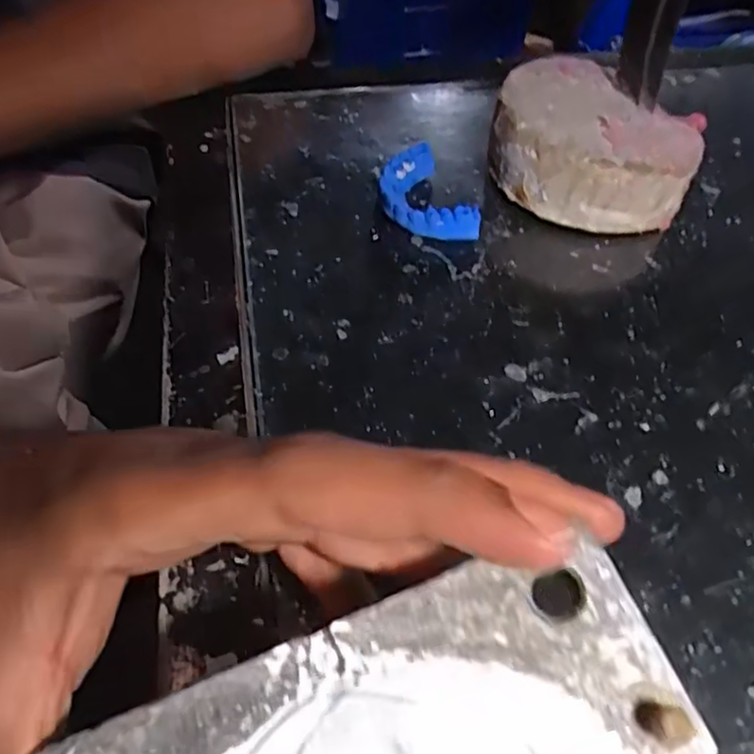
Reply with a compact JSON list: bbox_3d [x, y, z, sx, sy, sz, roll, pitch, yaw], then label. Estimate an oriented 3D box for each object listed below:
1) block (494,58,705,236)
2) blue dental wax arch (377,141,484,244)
[{"bbox_3d":[0.102,-0.110,0.313,0.089,0.043,0.084,17,54,10],"label":"block"},{"bbox_3d":[0.022,-0.082,0.305,0.036,0.016,0.054,-22,57,-18],"label":"blue dental wax arch"}]

